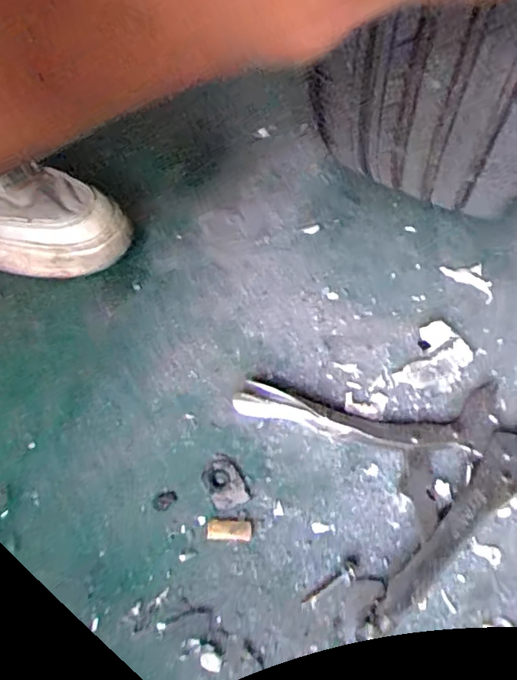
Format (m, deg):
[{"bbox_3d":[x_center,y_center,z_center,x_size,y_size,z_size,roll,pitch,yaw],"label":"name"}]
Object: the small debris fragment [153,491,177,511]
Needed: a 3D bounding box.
[{"bbox_3d":[-0.058,0.099,0.340,0.010,0.004,0.014,39,55,25],"label":"small debris fragment"}]

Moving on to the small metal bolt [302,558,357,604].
[{"bbox_3d":[0.043,0.137,0.310,0.040,0.009,0.011,-29,58,-28],"label":"small metal bolt"}]

